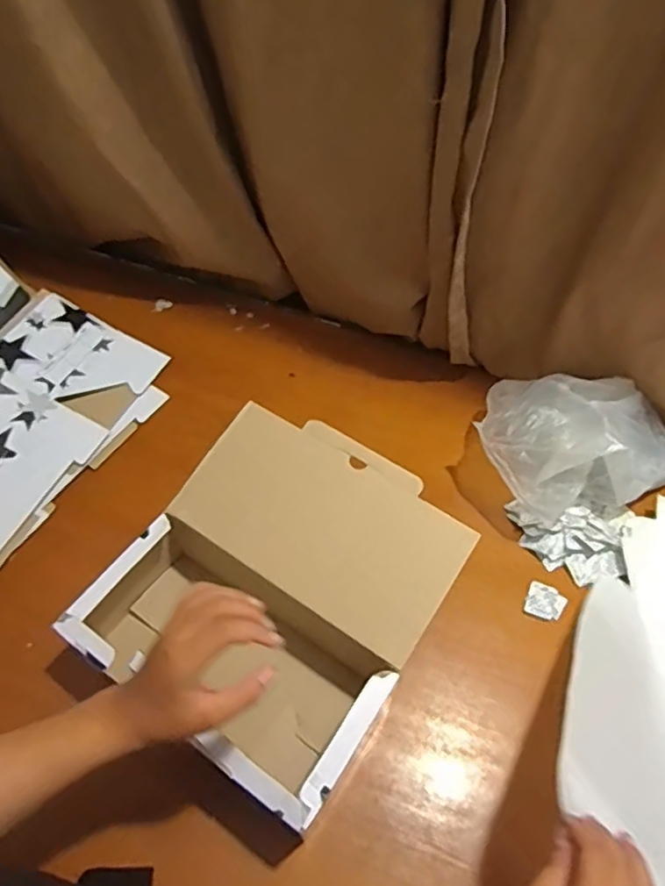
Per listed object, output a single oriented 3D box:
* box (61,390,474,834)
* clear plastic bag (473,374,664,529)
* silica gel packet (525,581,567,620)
[{"bbox_3d":[-0.057,0.146,0.617,0.288,0.146,0.297,28,57,20],"label":"box"},{"bbox_3d":[0.293,-0.012,0.750,0.237,0.124,0.182,-10,52,-8],"label":"clear plastic bag"},{"bbox_3d":[0.238,0.176,0.694,0.041,0.006,0.039,18,54,13],"label":"silica gel packet"}]

